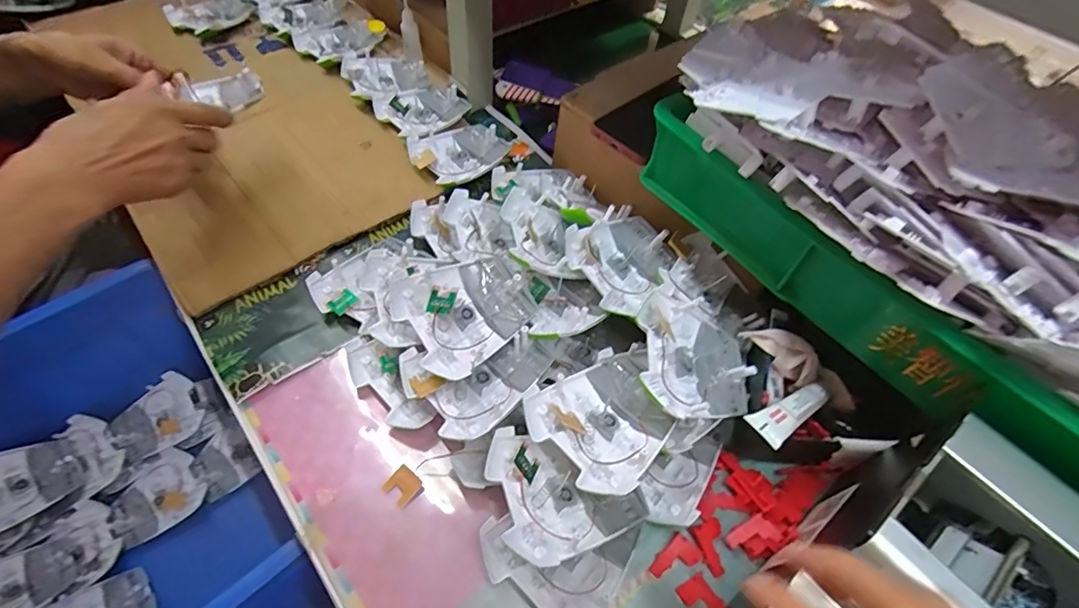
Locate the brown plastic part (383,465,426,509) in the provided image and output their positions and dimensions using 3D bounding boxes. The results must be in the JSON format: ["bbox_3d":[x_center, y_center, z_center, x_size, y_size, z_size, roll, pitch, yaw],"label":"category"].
[{"bbox_3d":[-0.108,0.146,0.398,0.026,0.006,0.025,40,62,22],"label":"brown plastic part"}]

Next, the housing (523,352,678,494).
[{"bbox_3d":[0.050,0.088,0.371,0.098,0.027,0.091,-25,60,-19],"label":"housing"}]

